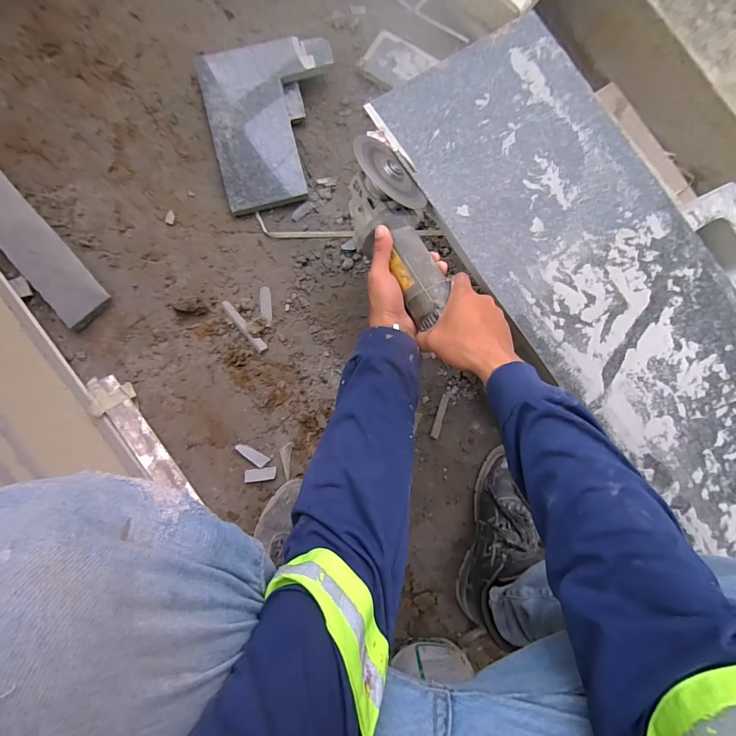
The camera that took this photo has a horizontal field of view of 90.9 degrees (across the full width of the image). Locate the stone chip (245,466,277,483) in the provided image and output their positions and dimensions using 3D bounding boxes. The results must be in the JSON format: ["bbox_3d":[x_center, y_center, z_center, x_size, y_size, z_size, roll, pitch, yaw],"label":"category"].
[{"bbox_3d":[-0.179,0.178,0.605,0.050,0.006,0.021,-4,72,-13],"label":"stone chip"}]

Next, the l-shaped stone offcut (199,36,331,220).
[{"bbox_3d":[-0.165,-0.442,0.656,0.226,0.035,0.291,-13,88,-6],"label":"l-shaped stone offcut"}]

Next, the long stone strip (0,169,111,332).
[{"bbox_3d":[-0.611,-0.263,0.606,0.084,0.031,0.471,-41,89,-7],"label":"long stone strip"}]

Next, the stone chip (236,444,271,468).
[{"bbox_3d":[-0.195,0.148,0.611,0.059,0.010,0.020,29,81,0],"label":"stone chip"}]

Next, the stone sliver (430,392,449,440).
[{"bbox_3d":[0.127,0.086,0.640,0.014,0.007,0.080,19,81,-1],"label":"stone sliver"}]

